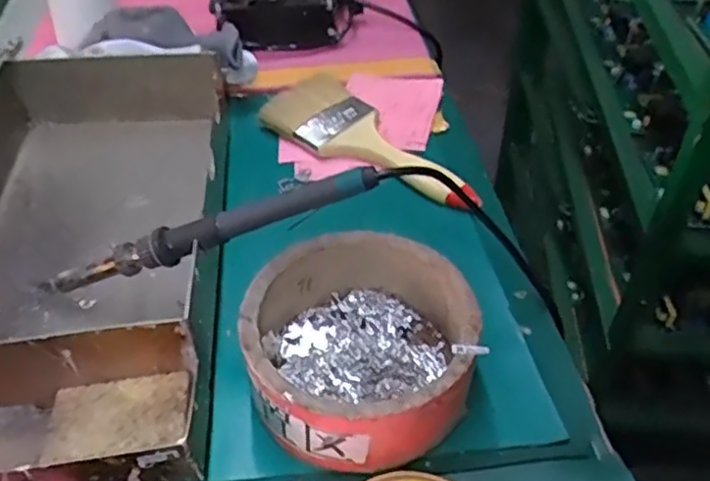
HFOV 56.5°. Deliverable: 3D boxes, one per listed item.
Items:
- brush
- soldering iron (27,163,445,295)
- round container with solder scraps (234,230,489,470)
[{"bbox_3d":[0.016,-0.080,0.513,0.190,0.023,0.065,30,52,28],"label":"brush"},{"bbox_3d":[-0.076,-0.004,0.358,0.225,0.019,0.017,-17,43,13],"label":"soldering iron"},{"bbox_3d":[0.003,0.056,0.355,0.117,0.050,0.120,-1,44,1],"label":"round container with solder scraps"}]

